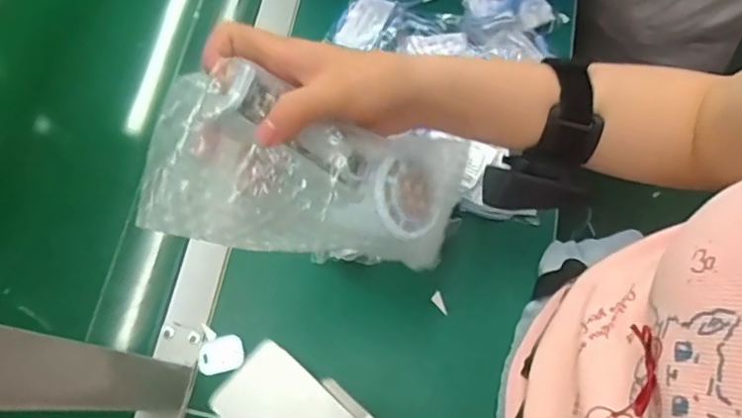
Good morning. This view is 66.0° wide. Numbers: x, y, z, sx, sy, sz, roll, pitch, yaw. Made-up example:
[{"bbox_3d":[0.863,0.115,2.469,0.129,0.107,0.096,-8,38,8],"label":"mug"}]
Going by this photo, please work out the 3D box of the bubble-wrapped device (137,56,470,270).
[{"bbox_3d":[-0.025,-0.018,0.342,0.195,0.062,0.081,10,67,-33],"label":"bubble-wrapped device"}]

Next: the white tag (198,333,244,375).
[{"bbox_3d":[-0.134,0.129,0.507,0.039,0.006,0.032,-13,71,-4],"label":"white tag"}]

